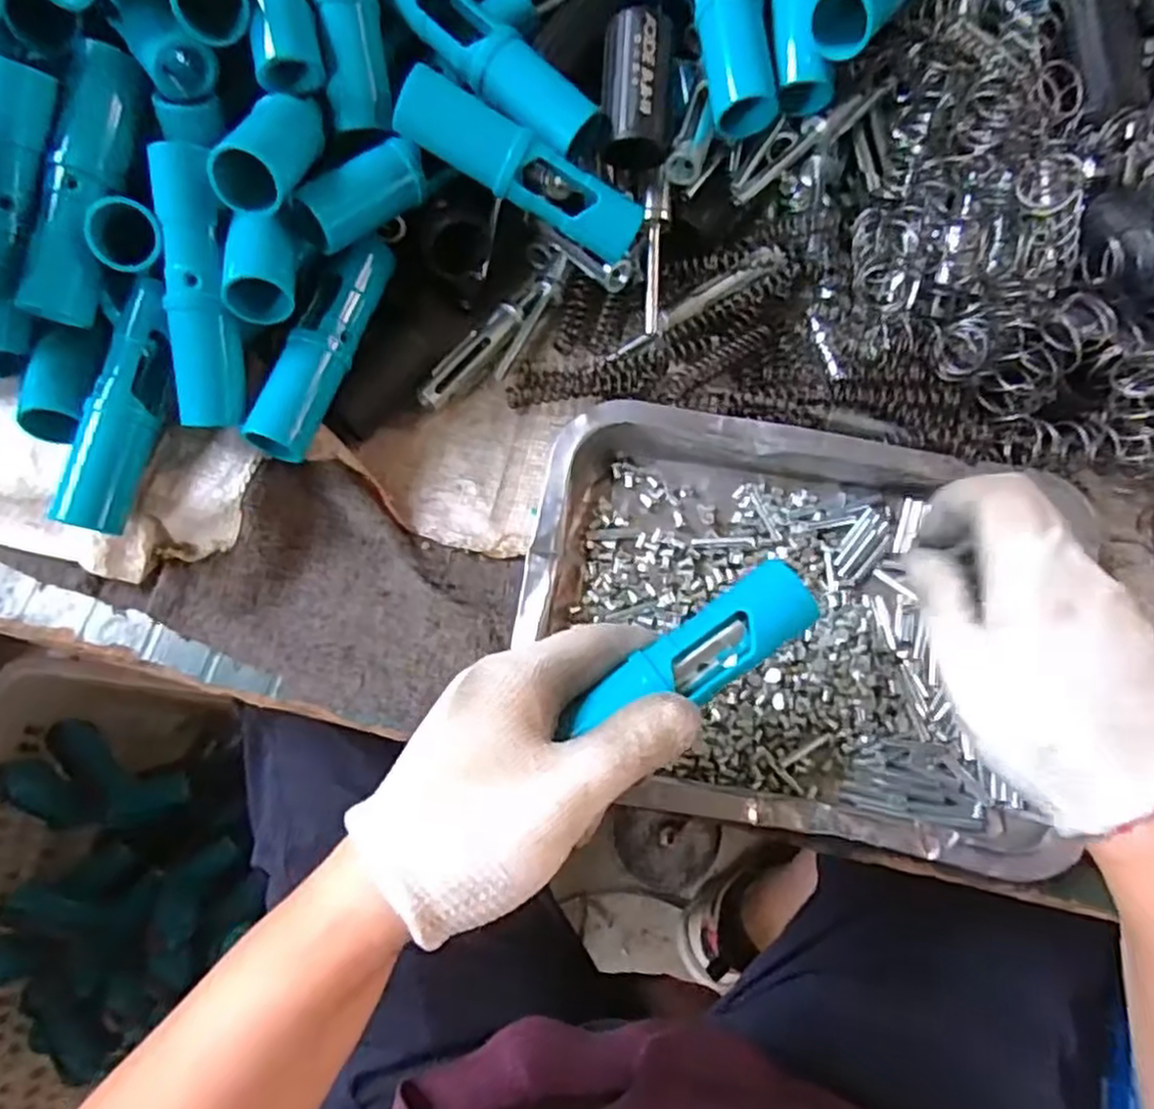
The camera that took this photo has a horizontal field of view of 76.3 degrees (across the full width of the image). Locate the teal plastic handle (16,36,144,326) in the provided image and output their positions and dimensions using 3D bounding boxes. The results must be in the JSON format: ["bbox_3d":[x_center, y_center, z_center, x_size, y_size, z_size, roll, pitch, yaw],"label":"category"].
[{"bbox_3d":[-0.222,-0.165,0.329,0.023,0.025,0.120,13,90,6],"label":"teal plastic handle"}]

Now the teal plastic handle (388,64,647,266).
[{"bbox_3d":[-0.025,-0.178,0.341,0.119,0.024,0.025,27,75,-14],"label":"teal plastic handle"}]

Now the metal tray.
[{"bbox_3d":[0.094,0.031,0.340,0.235,0.028,0.179,10,74,5],"label":"metal tray"}]

